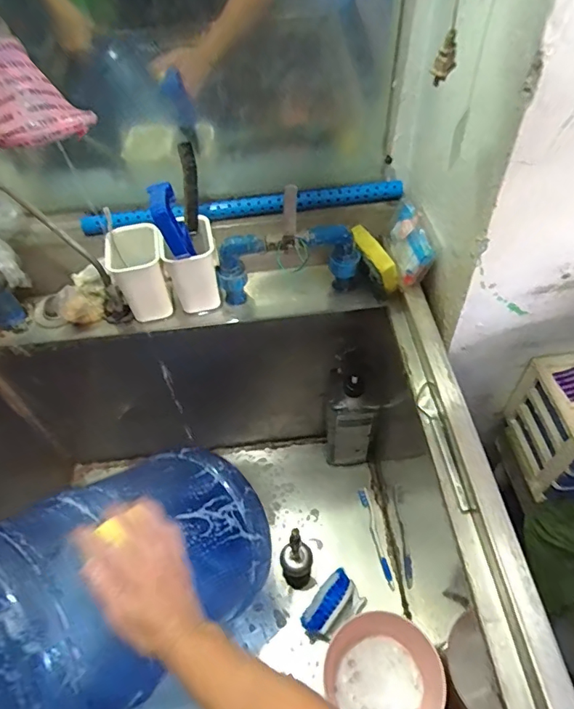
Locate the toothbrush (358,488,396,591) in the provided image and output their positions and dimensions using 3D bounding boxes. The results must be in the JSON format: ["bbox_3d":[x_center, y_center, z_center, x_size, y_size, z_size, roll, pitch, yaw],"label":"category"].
[{"bbox_3d":[0.162,0.330,0.902,0.017,0.020,0.177,-11,53,-4],"label":"toothbrush"}]

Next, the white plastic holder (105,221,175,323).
[{"bbox_3d":[-0.205,-0.112,0.709,0.075,0.109,0.084,-18,54,-10],"label":"white plastic holder"}]

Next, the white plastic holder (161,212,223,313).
[{"bbox_3d":[-0.131,-0.123,0.705,0.072,0.108,0.075,-15,53,-7],"label":"white plastic holder"}]

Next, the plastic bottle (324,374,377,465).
[{"bbox_3d":[0.112,0.128,0.908,0.088,0.248,0.052,6,53,9],"label":"plastic bottle"}]

